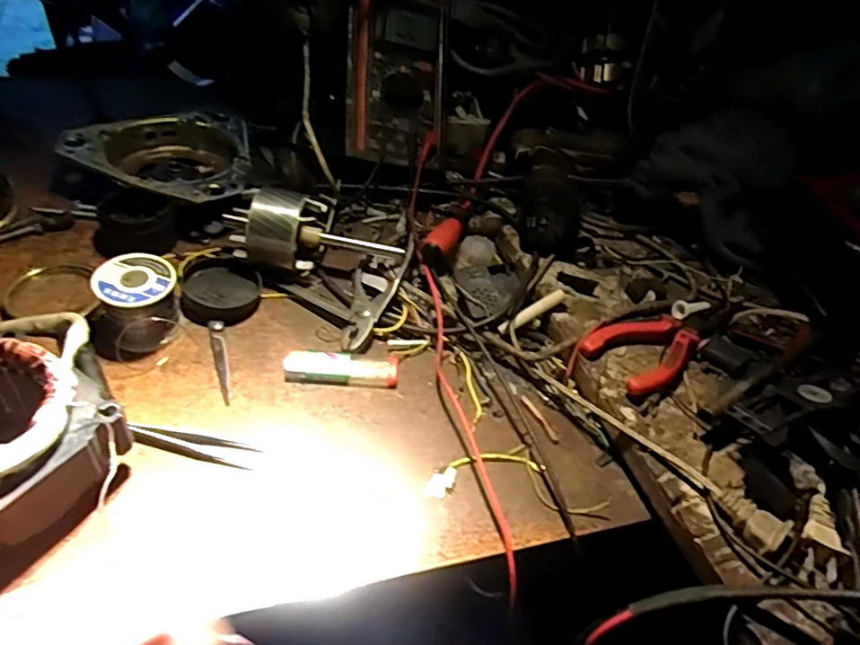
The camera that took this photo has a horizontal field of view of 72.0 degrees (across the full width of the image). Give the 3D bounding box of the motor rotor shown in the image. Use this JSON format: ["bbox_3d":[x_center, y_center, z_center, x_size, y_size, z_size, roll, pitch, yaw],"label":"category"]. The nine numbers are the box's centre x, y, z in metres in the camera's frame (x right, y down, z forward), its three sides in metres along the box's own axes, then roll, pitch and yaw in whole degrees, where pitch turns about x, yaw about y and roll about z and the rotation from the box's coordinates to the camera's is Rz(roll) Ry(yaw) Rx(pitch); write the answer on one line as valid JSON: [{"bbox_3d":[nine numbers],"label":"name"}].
[{"bbox_3d":[-0.096,-0.072,0.488,0.145,0.060,0.066,14,46,3],"label":"motor rotor"}]

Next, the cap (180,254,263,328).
[{"bbox_3d":[-0.164,-0.026,0.465,0.059,0.013,0.069,-3,47,-12],"label":"cap"}]

